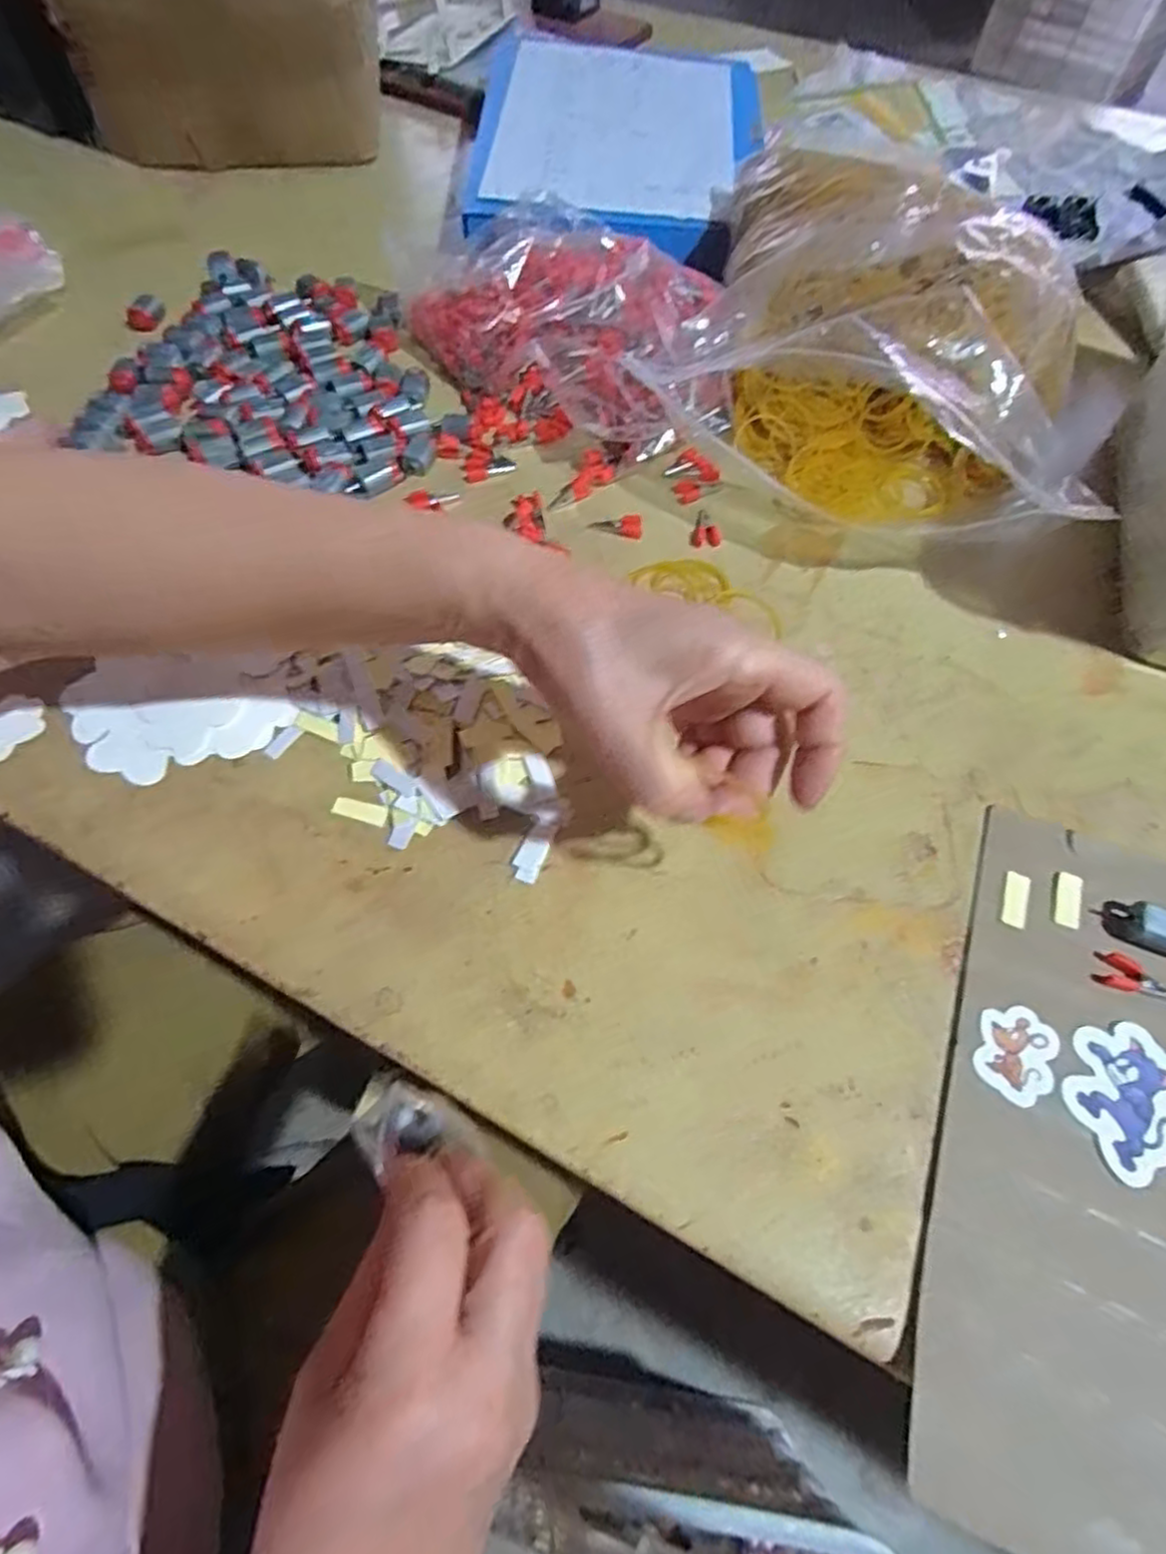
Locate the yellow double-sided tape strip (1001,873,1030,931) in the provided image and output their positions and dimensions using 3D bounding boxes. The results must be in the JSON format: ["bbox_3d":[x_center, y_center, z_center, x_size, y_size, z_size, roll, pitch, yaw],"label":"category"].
[{"bbox_3d":[0.214,0.060,0.340,0.011,0.004,0.028,20,64,9],"label":"yellow double-sided tape strip"}]

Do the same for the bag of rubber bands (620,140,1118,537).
[{"bbox_3d":[0.201,-0.311,0.474,0.251,0.119,0.303,16,63,7],"label":"bag of rubber bands"}]

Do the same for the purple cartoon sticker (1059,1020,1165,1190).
[{"bbox_3d":[0.238,0.138,0.299,0.057,0.004,0.056,-17,64,-10],"label":"purple cartoon sticker"}]

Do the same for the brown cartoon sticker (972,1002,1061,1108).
[{"bbox_3d":[0.192,0.121,0.305,0.032,0.004,0.041,22,64,10],"label":"brown cartoon sticker"}]

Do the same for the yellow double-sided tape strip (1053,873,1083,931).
[{"bbox_3d":[0.239,0.060,0.339,0.012,0.004,0.029,20,63,9],"label":"yellow double-sided tape strip"}]

